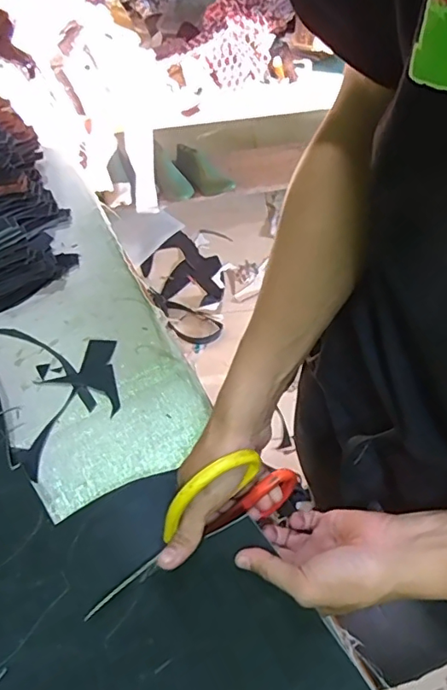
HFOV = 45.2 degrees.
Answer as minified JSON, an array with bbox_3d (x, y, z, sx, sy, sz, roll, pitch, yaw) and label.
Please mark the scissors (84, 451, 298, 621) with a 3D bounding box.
[{"bbox_3d":[-0.027,0.147,0.439,0.204,0.120,0.029,-27,61,-17],"label":"scissors"}]

